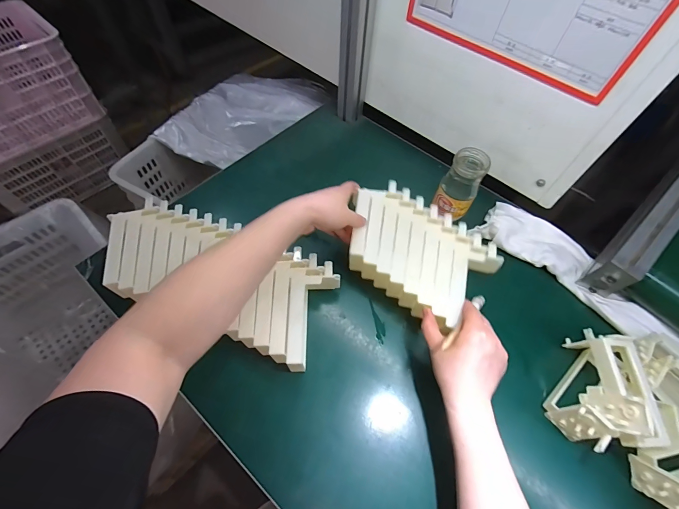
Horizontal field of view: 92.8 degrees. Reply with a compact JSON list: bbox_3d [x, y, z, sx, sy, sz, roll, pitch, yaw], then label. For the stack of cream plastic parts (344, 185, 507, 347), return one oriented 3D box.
[{"bbox_3d":[0.109,-0.004,0.482,0.214,0.046,0.151,37,64,18],"label":"stack of cream plastic parts"}]

